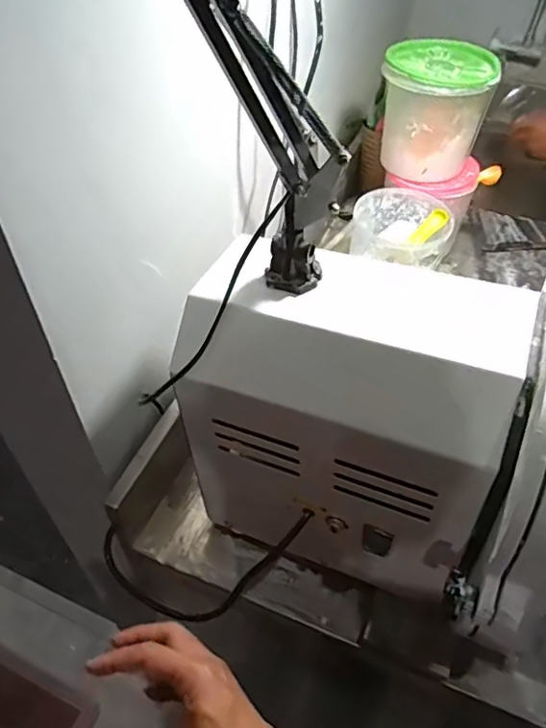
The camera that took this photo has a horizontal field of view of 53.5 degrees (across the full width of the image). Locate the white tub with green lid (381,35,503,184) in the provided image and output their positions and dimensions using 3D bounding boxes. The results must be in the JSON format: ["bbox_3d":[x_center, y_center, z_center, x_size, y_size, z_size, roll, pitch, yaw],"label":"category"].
[{"bbox_3d":[0.257,-0.410,0.884,0.154,0.166,0.146,0,47,0],"label":"white tub with green lid"}]

